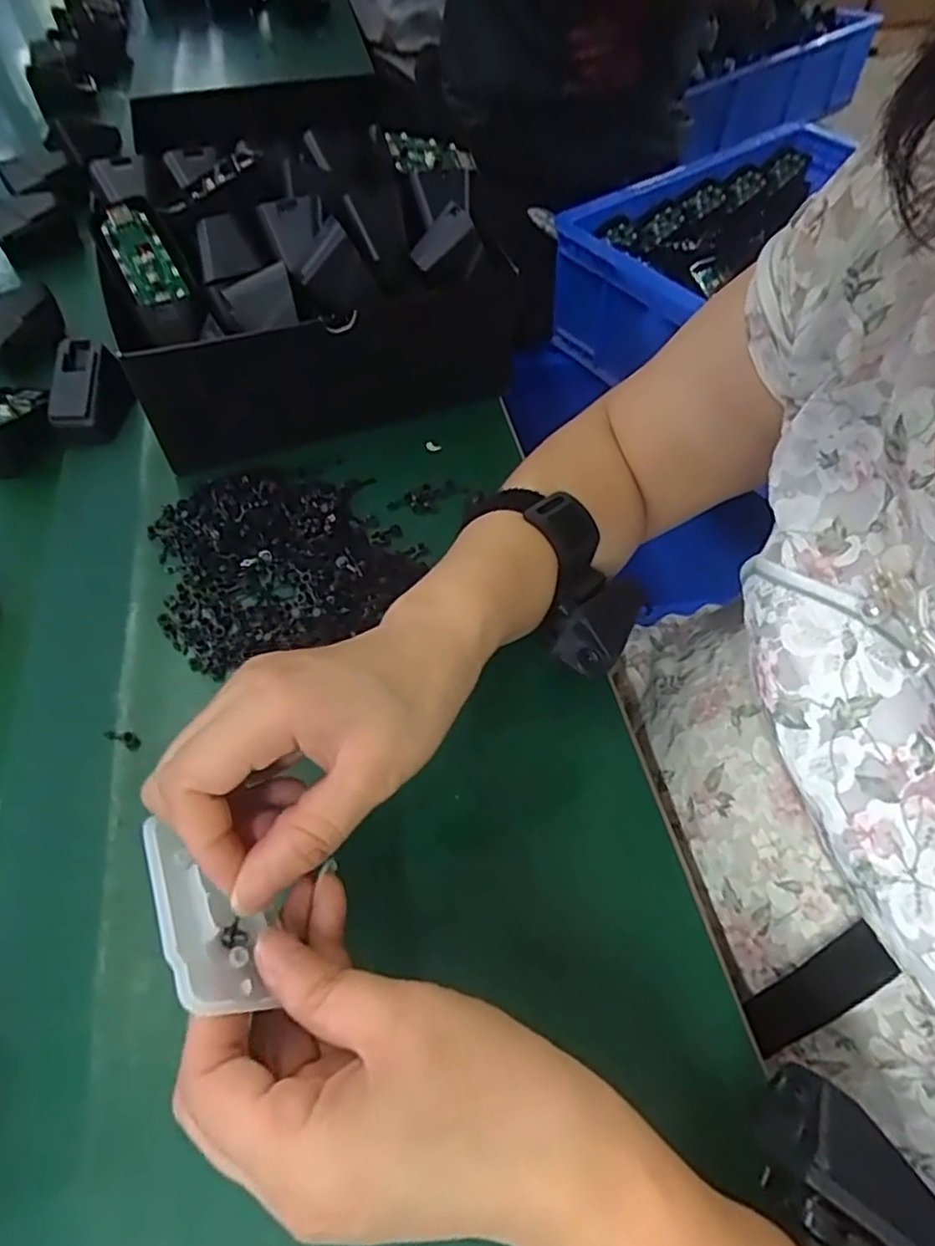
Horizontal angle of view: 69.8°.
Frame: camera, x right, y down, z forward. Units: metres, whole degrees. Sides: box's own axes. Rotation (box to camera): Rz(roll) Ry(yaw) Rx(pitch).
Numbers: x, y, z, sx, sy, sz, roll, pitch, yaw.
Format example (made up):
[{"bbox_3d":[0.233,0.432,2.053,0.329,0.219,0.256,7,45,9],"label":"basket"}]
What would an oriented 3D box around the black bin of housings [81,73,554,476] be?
[{"bbox_3d":[-0.110,-0.233,0.463,0.244,0.122,0.192,-19,56,-12],"label":"black bin of housings"}]

